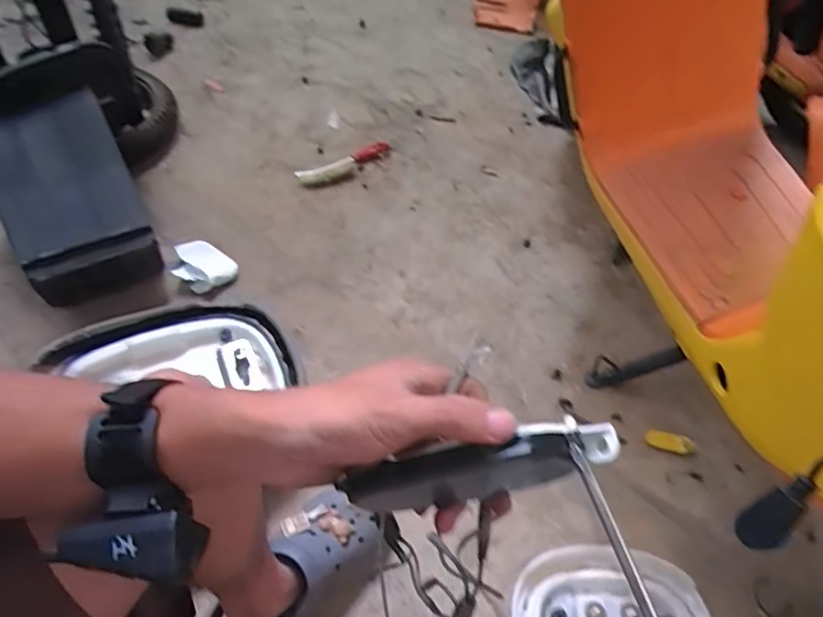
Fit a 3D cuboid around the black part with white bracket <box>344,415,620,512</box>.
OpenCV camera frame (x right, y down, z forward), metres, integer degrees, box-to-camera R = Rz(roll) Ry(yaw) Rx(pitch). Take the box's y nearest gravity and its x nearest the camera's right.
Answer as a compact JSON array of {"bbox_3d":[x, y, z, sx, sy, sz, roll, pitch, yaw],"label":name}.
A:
[{"bbox_3d":[0.035,0.083,0.288,0.137,0.053,0.020,-18,53,14],"label":"black part with white bracket"}]

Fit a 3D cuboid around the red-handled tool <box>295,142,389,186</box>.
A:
[{"bbox_3d":[-0.140,-0.301,1.165,0.216,0.026,0.055,-37,64,-27],"label":"red-handled tool"}]

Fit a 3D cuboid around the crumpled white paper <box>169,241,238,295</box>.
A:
[{"bbox_3d":[-0.363,-0.076,0.964,0.090,0.026,0.102,-30,62,-24],"label":"crumpled white paper"}]

